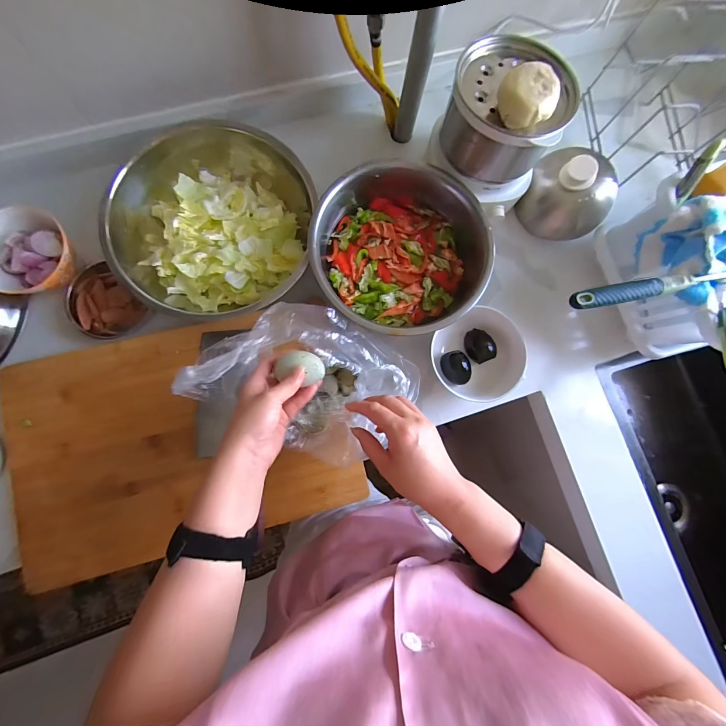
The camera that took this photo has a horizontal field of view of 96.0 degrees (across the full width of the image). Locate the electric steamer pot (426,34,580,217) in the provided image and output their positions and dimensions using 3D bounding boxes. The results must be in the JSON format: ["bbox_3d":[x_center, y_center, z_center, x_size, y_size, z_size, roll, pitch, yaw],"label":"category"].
[{"bbox_3d":[0.196,-0.335,0.469,0.135,0.173,0.156,-26,84,-7],"label":"electric steamer pot"}]

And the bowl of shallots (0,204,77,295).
[{"bbox_3d":[-0.482,-0.155,0.477,0.121,0.061,0.121,18,81,-1],"label":"bowl of shallots"}]

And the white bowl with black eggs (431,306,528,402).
[{"bbox_3d":[0.177,-0.010,0.502,0.119,0.060,0.129,1,81,-4],"label":"white bowl with black eggs"}]

